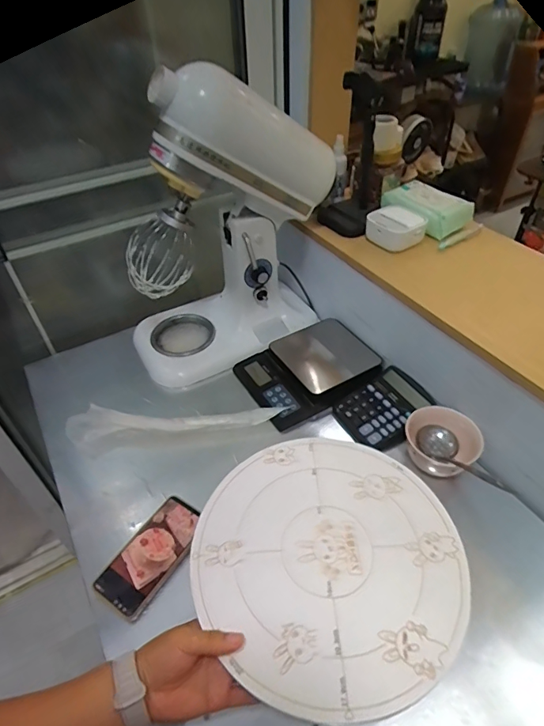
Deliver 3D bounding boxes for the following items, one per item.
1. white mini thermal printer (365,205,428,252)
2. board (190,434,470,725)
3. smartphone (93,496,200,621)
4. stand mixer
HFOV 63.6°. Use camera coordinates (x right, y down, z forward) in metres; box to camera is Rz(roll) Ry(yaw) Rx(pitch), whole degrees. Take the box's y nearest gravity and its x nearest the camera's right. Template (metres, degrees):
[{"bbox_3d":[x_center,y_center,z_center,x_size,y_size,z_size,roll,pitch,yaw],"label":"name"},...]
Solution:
[{"bbox_3d":[0.238,-0.259,0.838,0.101,0.045,0.096,-23,47,-20],"label":"white mini thermal printer"},{"bbox_3d":[0.059,0.203,0.480,0.276,0.008,0.286,-1,44,1],"label":"board"},{"bbox_3d":[-0.164,0.266,0.615,0.080,0.016,0.157,26,50,26],"label":"smartphone"},{"bbox_3d":[-0.090,-0.250,0.817,0.393,0.490,0.218,-19,46,-16],"label":"stand mixer"}]

